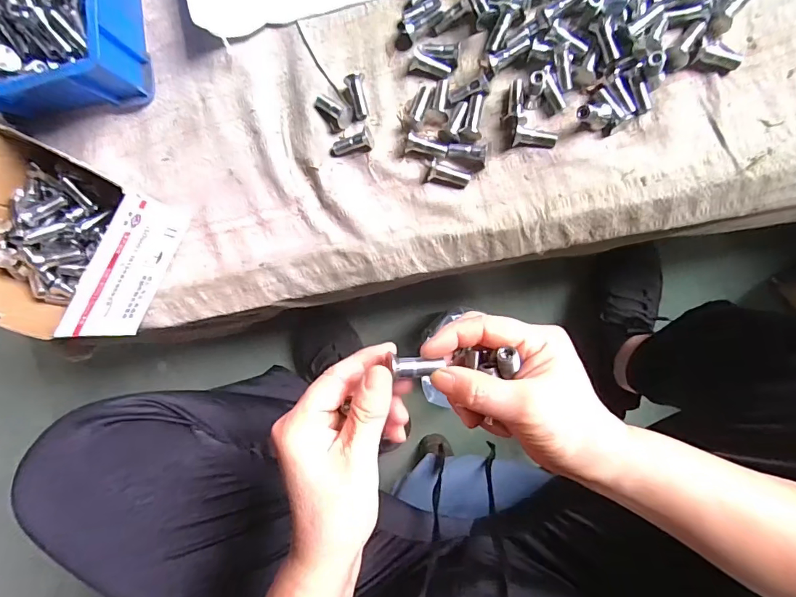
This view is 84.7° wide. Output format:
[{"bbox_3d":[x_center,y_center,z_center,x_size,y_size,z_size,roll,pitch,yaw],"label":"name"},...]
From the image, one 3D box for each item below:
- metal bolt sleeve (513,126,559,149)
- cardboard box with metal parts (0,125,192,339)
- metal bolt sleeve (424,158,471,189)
[{"bbox_3d":[0.113,-0.131,0.358,0.034,0.014,0.013,8,90,10],"label":"metal bolt sleeve"},{"bbox_3d":[-0.295,-0.050,0.386,0.149,0.076,0.143,27,93,9],"label":"cardboard box with metal parts"},{"bbox_3d":[0.043,-0.104,0.370,0.035,0.013,0.017,20,92,9],"label":"metal bolt sleeve"}]

